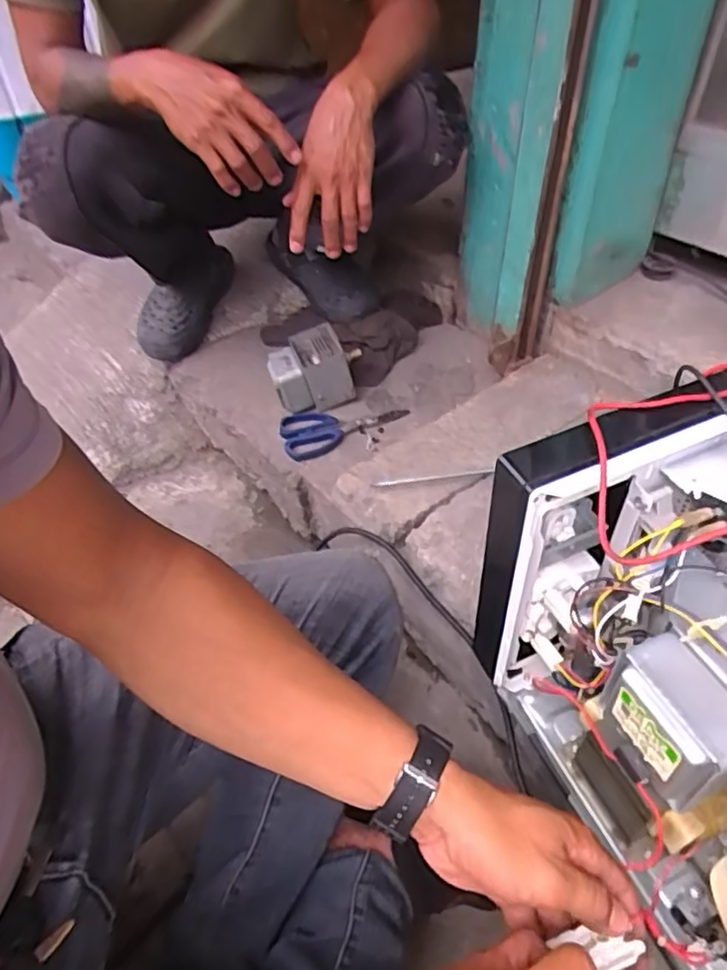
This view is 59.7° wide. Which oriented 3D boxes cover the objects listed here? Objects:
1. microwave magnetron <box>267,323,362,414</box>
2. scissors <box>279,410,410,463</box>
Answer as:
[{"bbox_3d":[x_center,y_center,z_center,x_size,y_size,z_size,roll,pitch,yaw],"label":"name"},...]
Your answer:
[{"bbox_3d":[-0.068,-0.159,0.882,0.124,0.079,0.085,-11,46,-8],"label":"microwave magnetron"},{"bbox_3d":[-0.026,-0.081,0.860,0.171,0.015,0.072,-15,46,-12],"label":"scissors"}]

